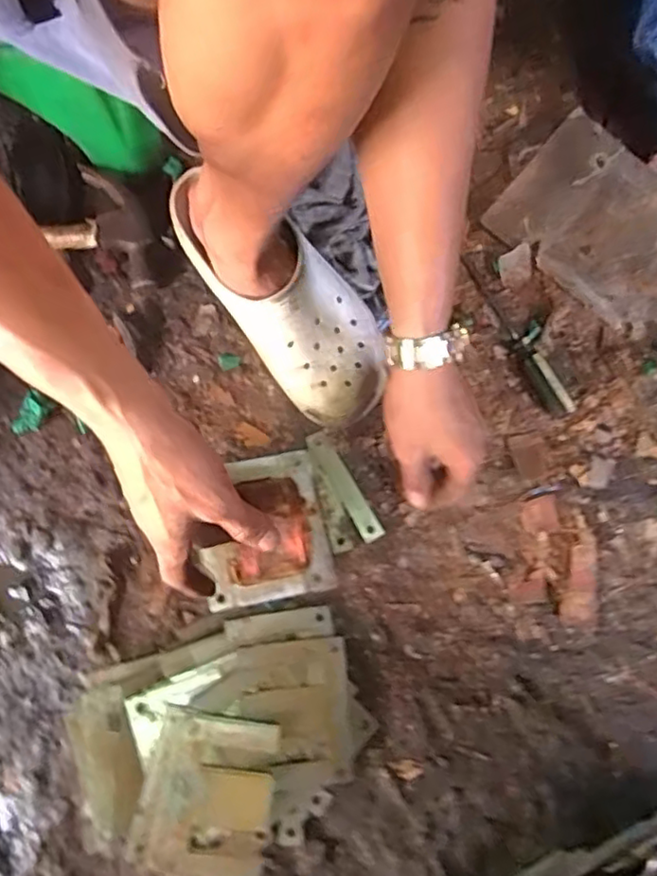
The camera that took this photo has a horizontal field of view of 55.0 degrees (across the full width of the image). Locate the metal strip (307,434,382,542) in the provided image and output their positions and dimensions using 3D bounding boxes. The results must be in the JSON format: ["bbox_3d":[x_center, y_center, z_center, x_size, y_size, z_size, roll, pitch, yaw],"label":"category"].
[{"bbox_3d":[0.014,0.045,0.593,0.020,0.004,0.113,-30,80,-8],"label":"metal strip"}]

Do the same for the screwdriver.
[{"bbox_3d":[0.191,-0.104,0.614,0.033,0.022,0.178,-21,79,-6],"label":"screwdriver"}]

